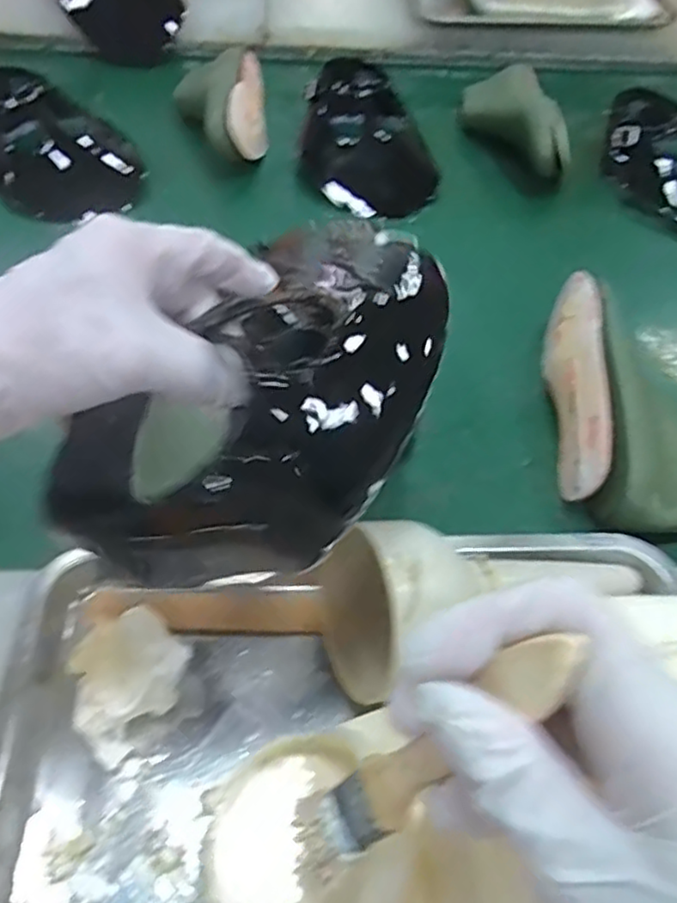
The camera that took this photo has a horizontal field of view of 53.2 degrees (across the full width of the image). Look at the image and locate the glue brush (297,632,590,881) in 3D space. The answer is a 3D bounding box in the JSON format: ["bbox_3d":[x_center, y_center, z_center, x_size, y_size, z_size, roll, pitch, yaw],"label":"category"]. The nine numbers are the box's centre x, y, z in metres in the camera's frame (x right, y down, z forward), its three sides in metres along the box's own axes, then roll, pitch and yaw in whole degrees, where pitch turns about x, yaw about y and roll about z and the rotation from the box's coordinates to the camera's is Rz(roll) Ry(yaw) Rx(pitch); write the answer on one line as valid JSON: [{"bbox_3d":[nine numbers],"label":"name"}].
[{"bbox_3d":[0.022,0.094,0.199,0.008,0.146,0.021,1,48,-34],"label":"glue brush"}]

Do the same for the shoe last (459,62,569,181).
[{"bbox_3d":[0.217,-0.400,0.810,0.091,0.060,0.205,-13,54,-11],"label":"shoe last"}]

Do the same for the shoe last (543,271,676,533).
[{"bbox_3d":[0.230,-0.048,0.555,0.106,0.074,0.239,3,53,0],"label":"shoe last"}]

